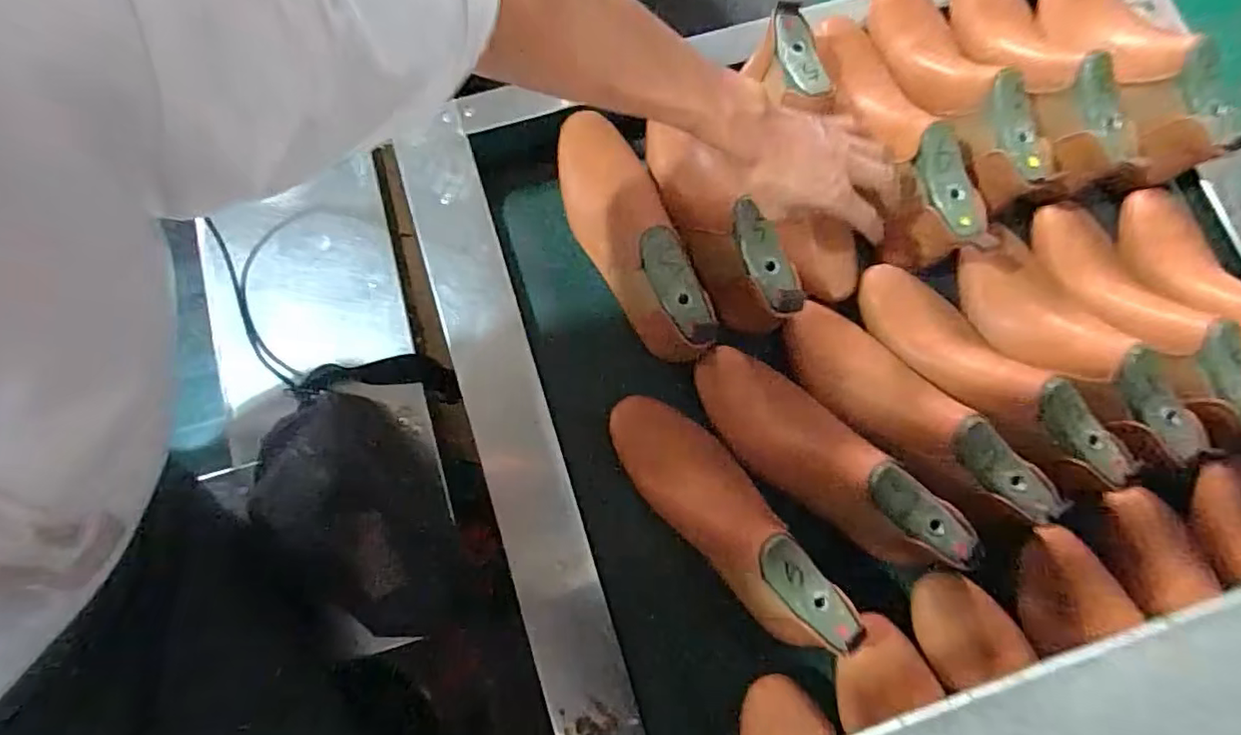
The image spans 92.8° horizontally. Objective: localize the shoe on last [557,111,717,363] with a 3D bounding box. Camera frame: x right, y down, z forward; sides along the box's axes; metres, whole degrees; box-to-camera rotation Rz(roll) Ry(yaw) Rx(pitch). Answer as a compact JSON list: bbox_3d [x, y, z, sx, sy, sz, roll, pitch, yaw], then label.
[{"bbox_3d":[0.004,-0.139,0.593,0.086,0.100,0.277,-18,79,-4],"label":"shoe on last"}]

